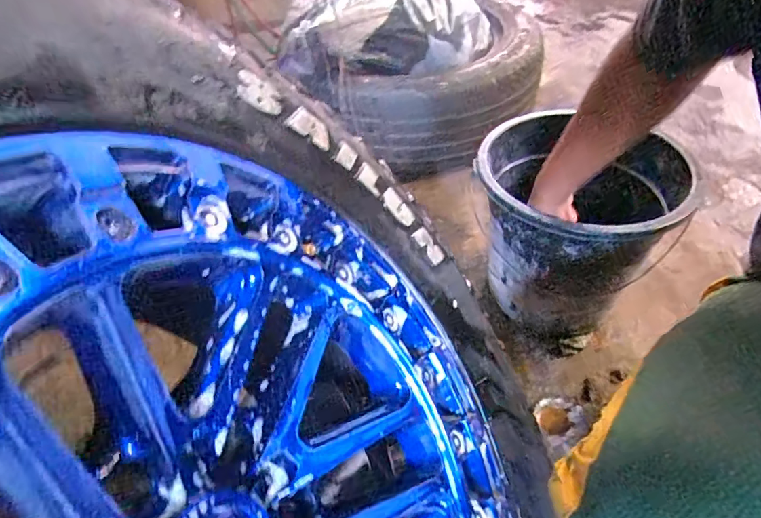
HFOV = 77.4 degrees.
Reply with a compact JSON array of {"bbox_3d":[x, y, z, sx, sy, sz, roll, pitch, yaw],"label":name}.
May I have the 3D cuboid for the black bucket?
[{"bbox_3d":[0.294,-0.059,0.776,0.271,0.252,0.303,8,48,12],"label":"black bucket"}]

